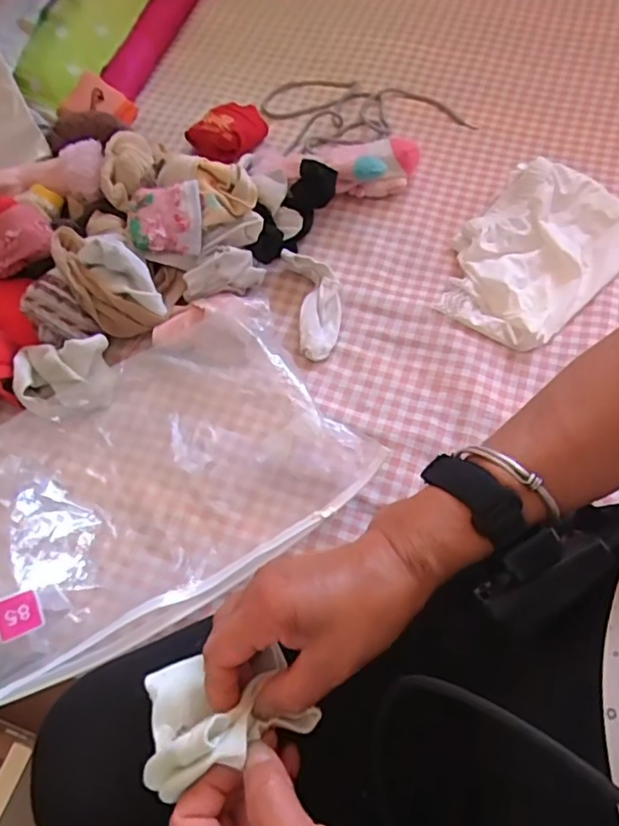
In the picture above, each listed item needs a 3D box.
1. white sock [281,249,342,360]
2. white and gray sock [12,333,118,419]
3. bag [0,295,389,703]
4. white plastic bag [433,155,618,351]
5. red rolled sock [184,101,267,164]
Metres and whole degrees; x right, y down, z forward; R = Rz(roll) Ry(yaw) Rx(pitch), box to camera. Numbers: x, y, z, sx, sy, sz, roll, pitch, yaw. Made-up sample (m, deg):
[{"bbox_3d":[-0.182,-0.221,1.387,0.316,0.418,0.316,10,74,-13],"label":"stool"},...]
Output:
[{"bbox_3d":[0.006,-0.117,0.593,0.050,0.029,0.128,-7,74,0],"label":"white sock"},{"bbox_3d":[-0.234,-0.032,0.539,0.086,0.049,0.074,-4,62,1],"label":"white and gray sock"},{"bbox_3d":[-0.147,0.054,0.498,0.348,0.055,0.242,-31,64,-13],"label":"bag"},{"bbox_3d":[0.236,-0.170,0.604,0.159,0.048,0.222,38,70,21],"label":"white plastic bag"},{"bbox_3d":[-0.100,-0.354,0.712,0.066,0.040,0.098,34,69,19],"label":"red rolled sock"}]

